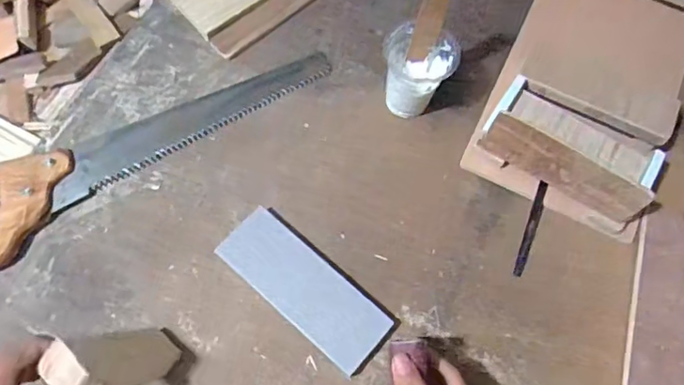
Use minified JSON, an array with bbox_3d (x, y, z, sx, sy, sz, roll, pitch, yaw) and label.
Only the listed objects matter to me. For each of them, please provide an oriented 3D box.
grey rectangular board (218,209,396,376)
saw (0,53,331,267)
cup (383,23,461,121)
[{"bbox_3d":[-0.036,0.089,0.520,0.168,0.018,0.064,40,72,13],"label":"grey rectangular board"},{"bbox_3d":[-0.209,-0.057,0.562,0.429,0.033,0.103,-32,73,-15],"label":"saw"},{"bbox_3d":[0.076,-0.121,0.570,0.073,0.078,0.066,15,68,3],"label":"cup"}]

